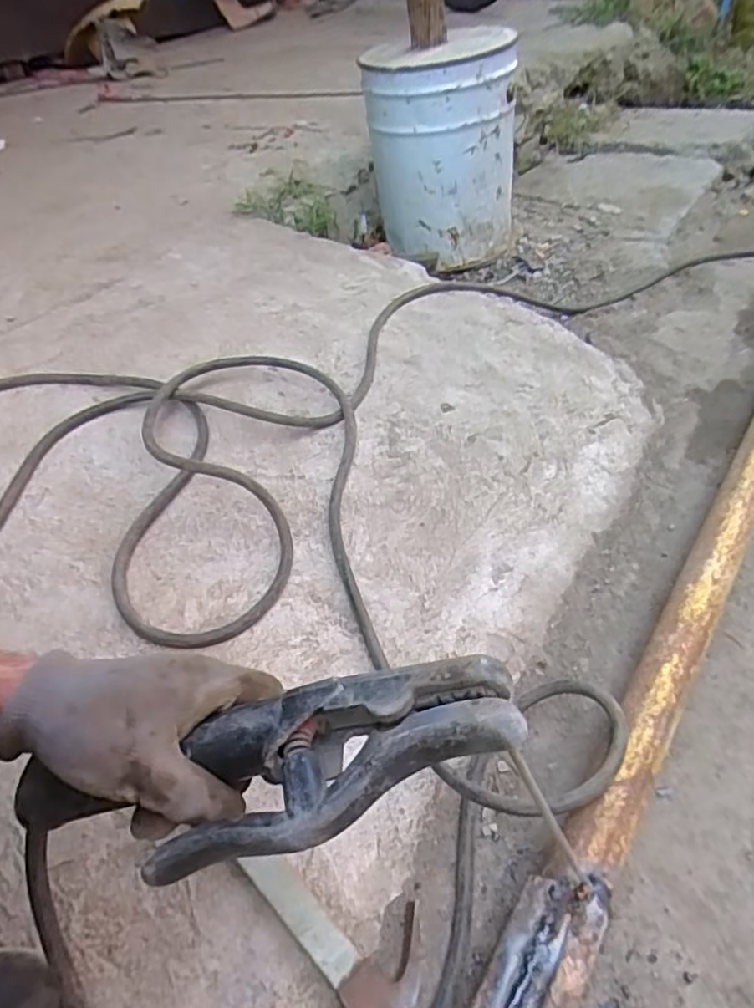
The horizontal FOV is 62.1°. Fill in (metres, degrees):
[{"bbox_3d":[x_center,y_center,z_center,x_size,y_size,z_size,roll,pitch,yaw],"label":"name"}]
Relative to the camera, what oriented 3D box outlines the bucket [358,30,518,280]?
[{"bbox_3d":[0.133,-0.720,1.309,0.298,0.384,0.292,-3,44,3],"label":"bucket"}]

